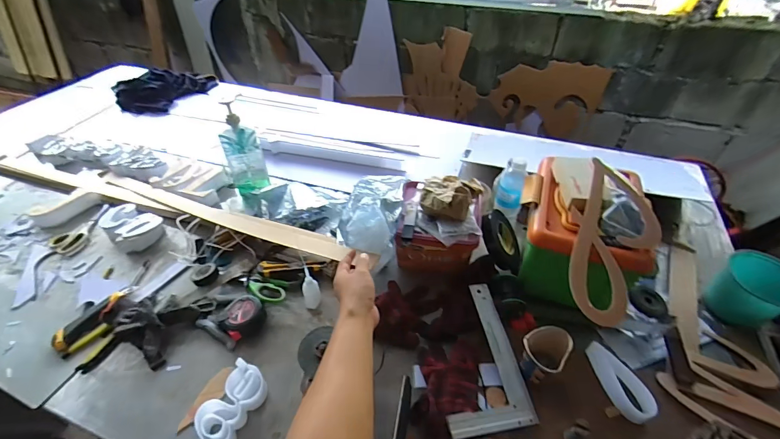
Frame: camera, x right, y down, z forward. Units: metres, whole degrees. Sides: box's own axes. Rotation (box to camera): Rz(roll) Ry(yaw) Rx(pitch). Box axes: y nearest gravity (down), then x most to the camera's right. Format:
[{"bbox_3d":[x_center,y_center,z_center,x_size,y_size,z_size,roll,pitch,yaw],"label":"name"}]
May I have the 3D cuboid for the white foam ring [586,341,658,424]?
[{"bbox_3d":[0.396,0.280,0.632,0.042,0.047,0.130,-11,45,-10],"label":"white foam ring"}]

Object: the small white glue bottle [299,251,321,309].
[{"bbox_3d":[-0.168,0.131,0.749,0.029,0.144,0.035,-4,44,-3],"label":"small white glue bottle"}]

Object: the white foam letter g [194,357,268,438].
[{"bbox_3d":[-0.267,0.313,0.616,0.074,0.038,0.127,16,46,17],"label":"white foam letter g"}]

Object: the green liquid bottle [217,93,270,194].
[{"bbox_3d":[-0.383,-0.179,0.945,0.092,0.270,0.061,-19,46,-17],"label":"green liquid bottle"}]

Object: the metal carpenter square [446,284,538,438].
[{"bbox_3d":[0.156,0.238,0.658,0.146,0.014,0.260,-1,51,-10],"label":"metal carpenter square"}]

